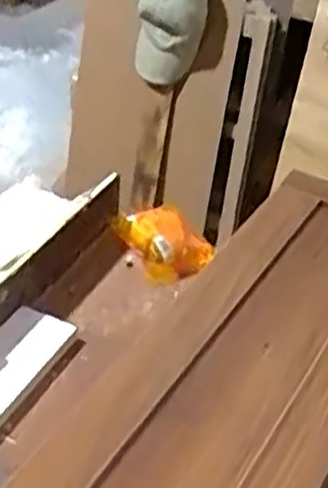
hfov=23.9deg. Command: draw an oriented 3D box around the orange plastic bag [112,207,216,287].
[{"bbox_3d":[0.002,-0.003,0.850,0.080,0.041,0.104,-21,44,-30],"label":"orange plastic bag"}]

